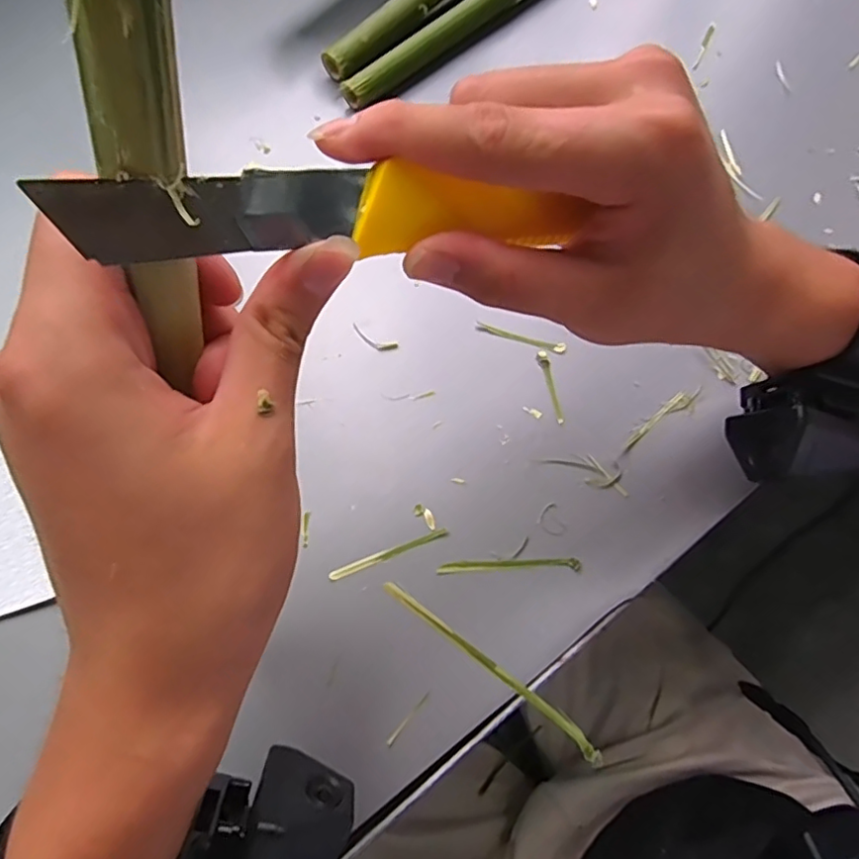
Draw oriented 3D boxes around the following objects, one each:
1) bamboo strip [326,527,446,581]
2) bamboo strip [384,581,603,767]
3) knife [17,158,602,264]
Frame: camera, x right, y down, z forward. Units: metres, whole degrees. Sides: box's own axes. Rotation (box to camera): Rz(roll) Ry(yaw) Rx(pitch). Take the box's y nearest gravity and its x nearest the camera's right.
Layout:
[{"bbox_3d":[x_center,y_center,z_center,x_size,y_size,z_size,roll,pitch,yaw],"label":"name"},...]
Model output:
[{"bbox_3d":[-0.018,0.057,0.271,0.057,0.004,0.005,-20,70,-11],"label":"bamboo strip"},{"bbox_3d":[0.024,0.099,0.247,0.109,0.009,0.007,33,69,23],"label":"bamboo strip"},{"bbox_3d":[-0.019,-0.058,0.158,0.144,0.015,0.018,-13,67,-31],"label":"knife"}]

